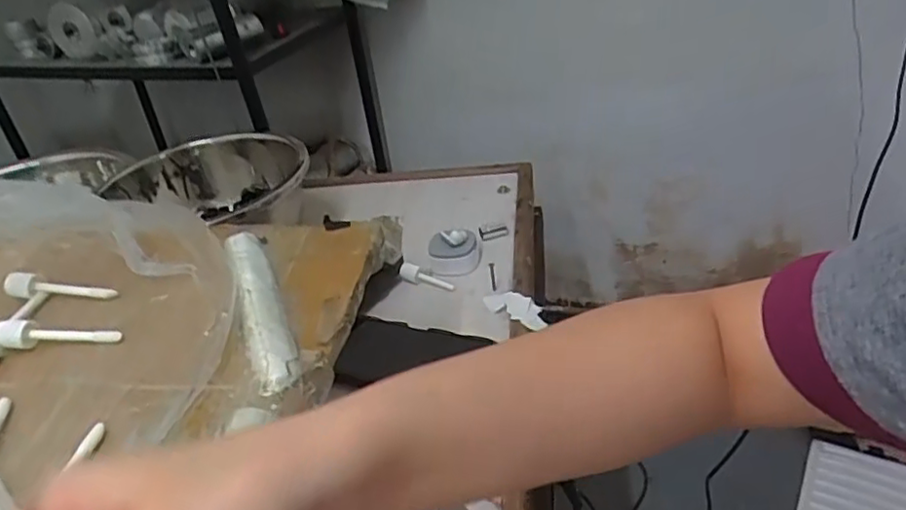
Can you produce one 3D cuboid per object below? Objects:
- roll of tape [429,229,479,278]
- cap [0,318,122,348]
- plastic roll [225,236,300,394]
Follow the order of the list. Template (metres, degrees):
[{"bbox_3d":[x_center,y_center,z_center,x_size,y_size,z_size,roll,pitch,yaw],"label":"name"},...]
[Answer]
[{"bbox_3d":[0.002,-0.004,0.706,0.057,0.037,0.044,-5,36,2],"label":"roll of tape"},{"bbox_3d":[-0.263,0.054,0.419,0.081,0.016,0.017,-3,34,9],"label":"cap"},{"bbox_3d":[-0.127,0.030,0.418,0.025,0.016,0.177,-20,35,-16],"label":"plastic roll"}]

